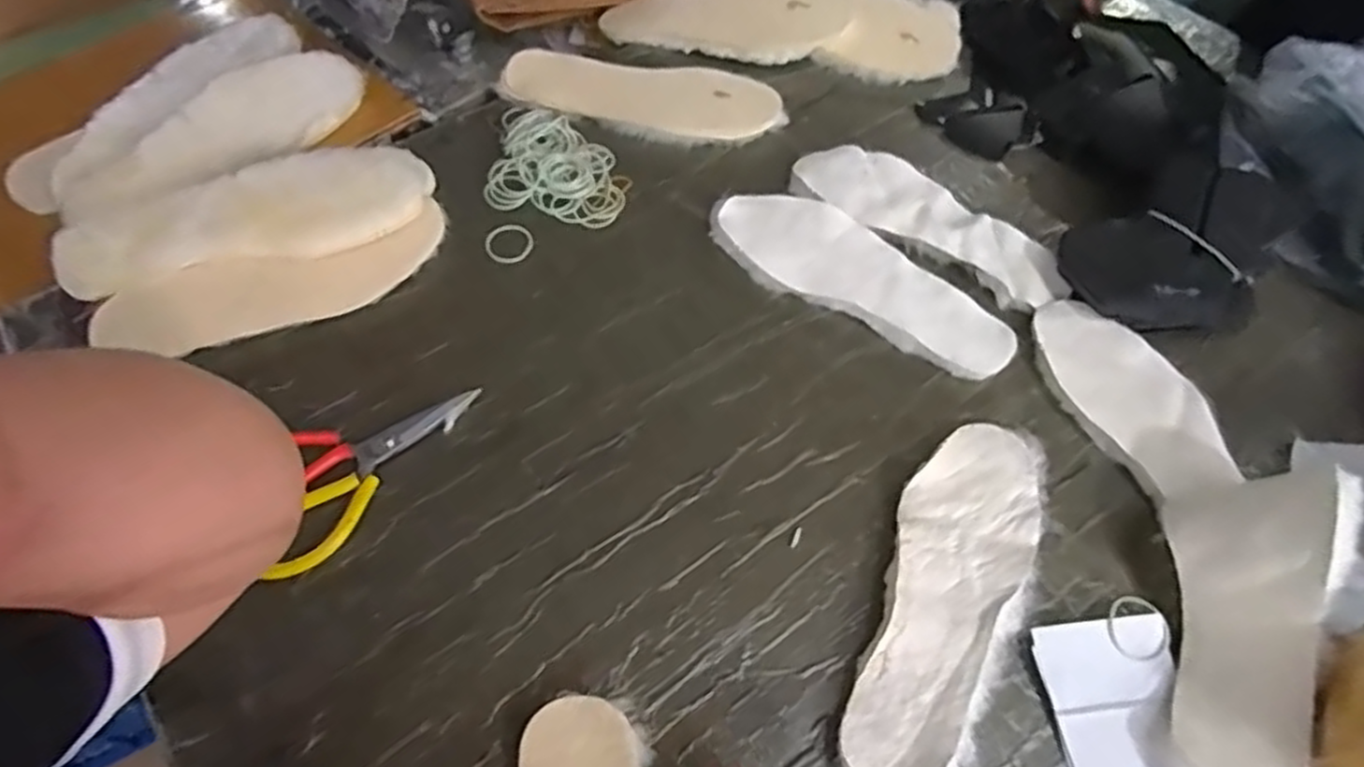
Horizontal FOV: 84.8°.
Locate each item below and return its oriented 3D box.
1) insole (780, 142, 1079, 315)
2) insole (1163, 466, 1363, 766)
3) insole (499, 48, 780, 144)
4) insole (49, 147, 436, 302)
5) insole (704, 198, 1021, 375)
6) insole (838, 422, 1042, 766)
[{"bbox_3d":[0.227,-0.151,0.690,0.260,0.021,0.094,33,61,17],"label":"insole"},{"bbox_3d":[0.348,0.150,0.466,0.033,0.096,0.208,29,72,-29],"label":"insole"},{"bbox_3d":[-0.040,-0.290,0.758,0.277,0.020,0.083,7,74,1],"label":"insole"},{"bbox_3d":[-0.349,-0.138,0.613,0.277,0.028,0.097,-22,60,-16],"label":"insole"},{"bbox_3d":[0.155,-0.095,0.655,0.274,0.025,0.088,30,60,15],"label":"insole"},{"bbox_3d":[0.178,0.141,0.501,0.086,0.028,0.274,24,59,12],"label":"insole"}]

